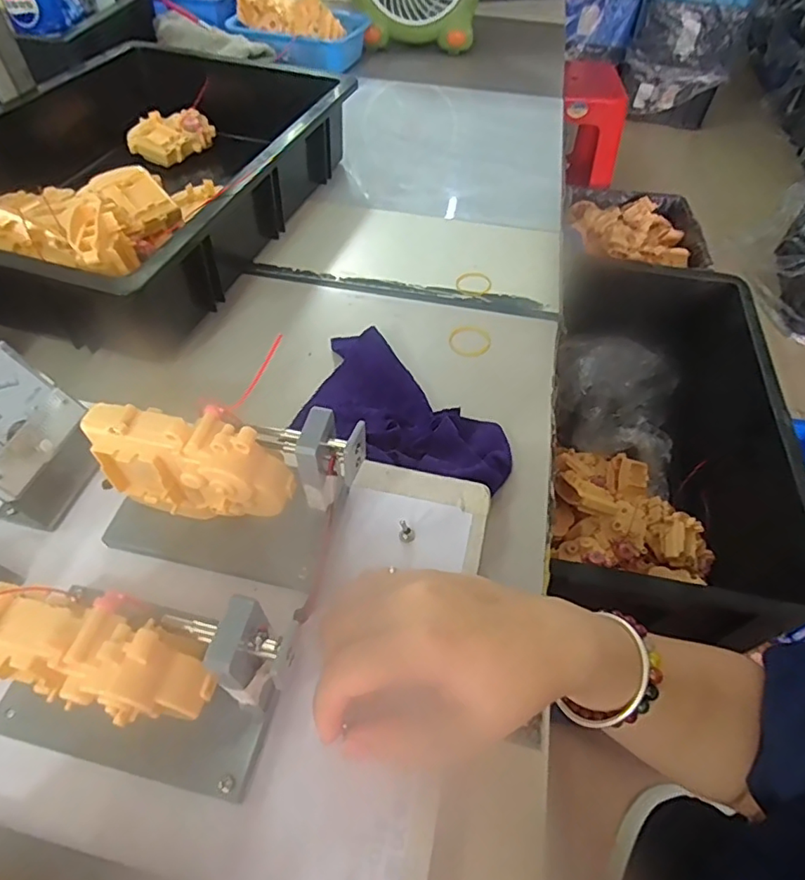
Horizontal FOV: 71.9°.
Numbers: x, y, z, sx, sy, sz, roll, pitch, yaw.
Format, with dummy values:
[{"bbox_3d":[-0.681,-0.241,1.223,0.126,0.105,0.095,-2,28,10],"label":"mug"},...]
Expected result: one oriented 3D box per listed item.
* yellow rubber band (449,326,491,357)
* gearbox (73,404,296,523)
[{"bbox_3d":[0.062,-0.091,0.509,0.039,0.004,0.039,6,53,2],"label":"yellow rubber band"},{"bbox_3d":[-0.104,0.016,0.277,0.097,0.060,0.038,19,54,12],"label":"gearbox"}]

